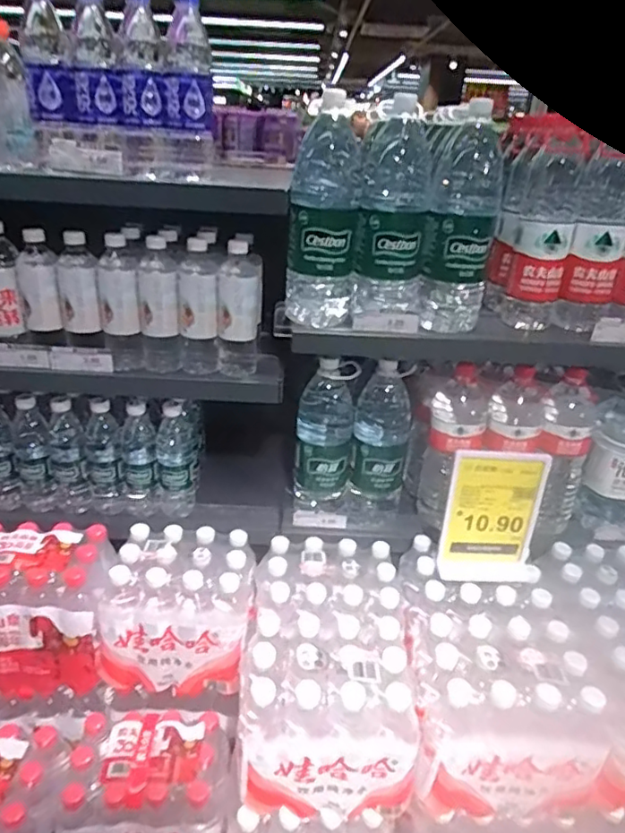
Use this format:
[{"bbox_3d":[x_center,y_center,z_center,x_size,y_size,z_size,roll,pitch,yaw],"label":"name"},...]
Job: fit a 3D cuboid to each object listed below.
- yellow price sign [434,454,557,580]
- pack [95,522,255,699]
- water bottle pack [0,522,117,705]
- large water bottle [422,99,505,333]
[{"bbox_3d":[0.294,0.170,0.927,0.160,0.221,0.058,0,27,-5],"label":"yellow price sign"},{"bbox_3d":[-0.231,0.331,0.999,0.240,0.206,0.173,2,27,-3],"label":"pack"},{"bbox_3d":[-0.484,0.327,0.981,0.285,0.235,0.180,3,27,1],"label":"water bottle pack"},{"bbox_3d":[0.224,-0.284,0.849,0.090,0.302,0.082,13,29,19],"label":"large water bottle"}]

